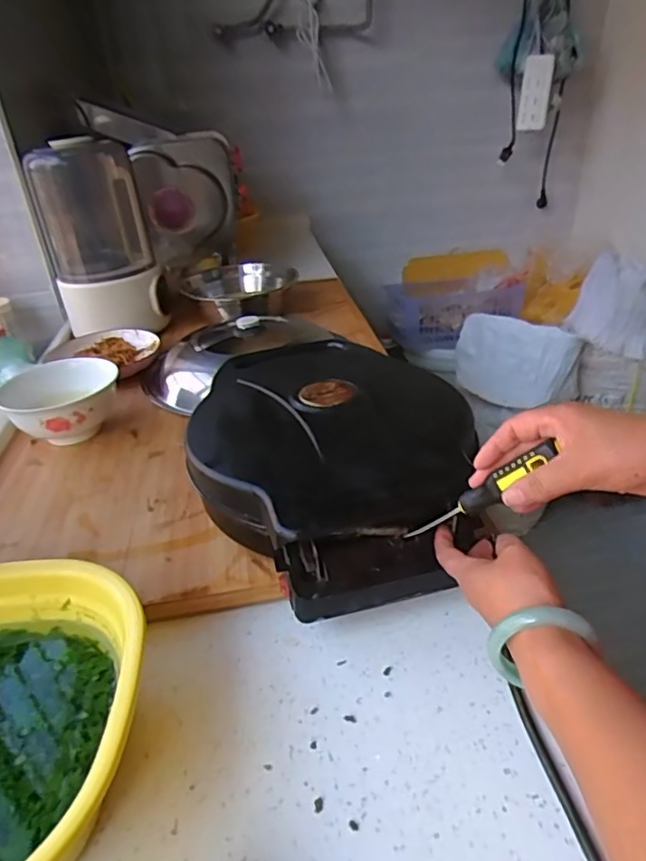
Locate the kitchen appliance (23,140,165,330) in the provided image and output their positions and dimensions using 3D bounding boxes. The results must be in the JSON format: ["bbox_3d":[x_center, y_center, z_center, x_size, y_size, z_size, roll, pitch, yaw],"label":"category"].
[{"bbox_3d":[-0.403,-0.342,1.019,0.178,0.310,0.148,-16,33,-18],"label":"kitchen appliance"}]

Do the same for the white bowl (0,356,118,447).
[{"bbox_3d":[-0.345,-0.030,0.764,0.143,0.083,0.134,-3,31,2],"label":"white bowl"}]

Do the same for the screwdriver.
[{"bbox_3d":[0.118,0.054,0.437,0.016,0.150,0.018,45,44,2],"label":"screwdriver"}]

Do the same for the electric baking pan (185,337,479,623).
[{"bbox_3d":[0.001,0.011,0.616,0.268,0.104,0.368,-11,32,-10],"label":"electric baking pan"}]

